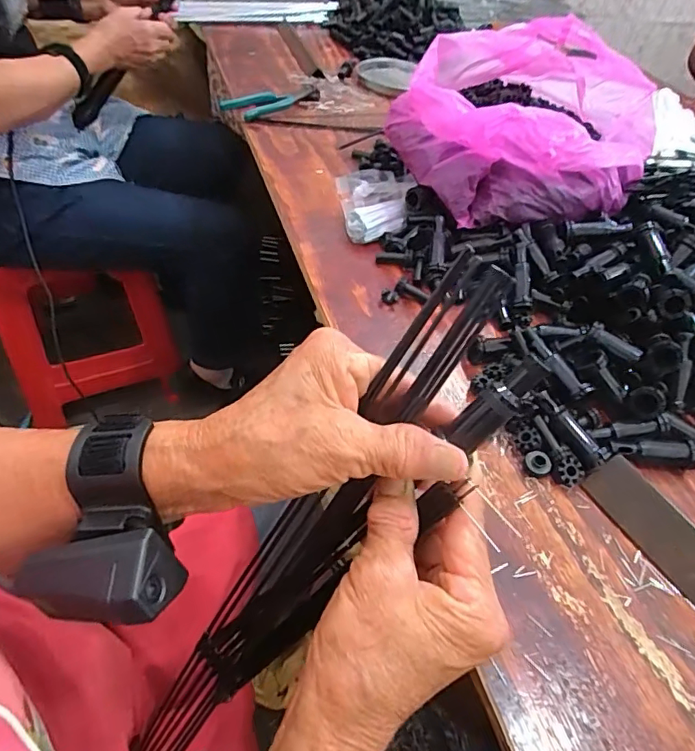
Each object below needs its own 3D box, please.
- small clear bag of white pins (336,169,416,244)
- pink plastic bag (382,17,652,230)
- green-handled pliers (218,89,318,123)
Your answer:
[{"bbox_3d":[0.034,-0.190,0.564,0.082,0.039,0.085,-5,50,-11],"label":"small clear bag of white pins"},{"bbox_3d":[0.203,-0.273,0.548,0.260,0.115,0.225,-21,55,-24],"label":"pink plastic bag"},{"bbox_3d":[-0.109,-0.410,0.763,0.154,0.022,0.064,-26,57,-27],"label":"green-handled pliers"}]

